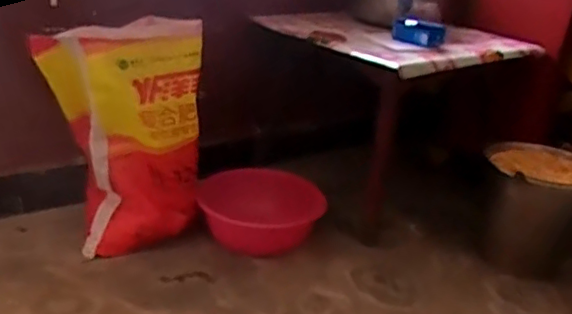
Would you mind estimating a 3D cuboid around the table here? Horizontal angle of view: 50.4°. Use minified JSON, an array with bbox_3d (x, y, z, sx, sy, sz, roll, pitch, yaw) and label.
[{"bbox_3d":[0.326,-0.131,1.952,0.707,0.552,0.557,-8,26,-33],"label":"table"}]

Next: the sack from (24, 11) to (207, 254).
[{"bbox_3d":[-0.418,-0.039,1.552,0.367,0.578,0.228,-9,27,-34],"label":"sack"}]

